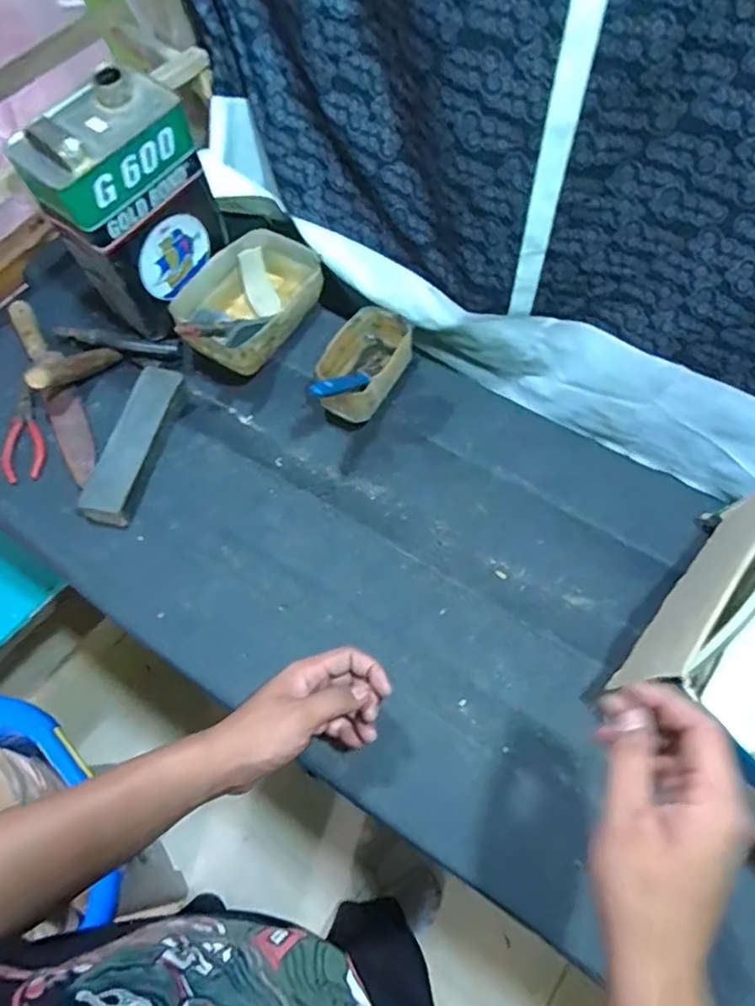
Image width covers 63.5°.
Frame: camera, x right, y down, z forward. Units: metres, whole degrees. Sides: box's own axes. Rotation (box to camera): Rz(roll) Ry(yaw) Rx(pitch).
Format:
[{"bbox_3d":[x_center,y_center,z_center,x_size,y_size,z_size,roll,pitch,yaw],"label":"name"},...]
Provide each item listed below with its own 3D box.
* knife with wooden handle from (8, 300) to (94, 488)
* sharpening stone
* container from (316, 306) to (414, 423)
[{"bbox_3d":[-0.399,-0.143,0.755,0.039,0.022,0.311,-27,65,-13],"label":"knife with wooden handle"},{"bbox_3d":[-0.282,-0.071,0.710,0.055,0.019,0.201,18,65,-13],"label":"sharpening stone"},{"bbox_3d":[-0.014,-0.162,0.732,0.078,0.068,0.137,24,65,13],"label":"container"}]

